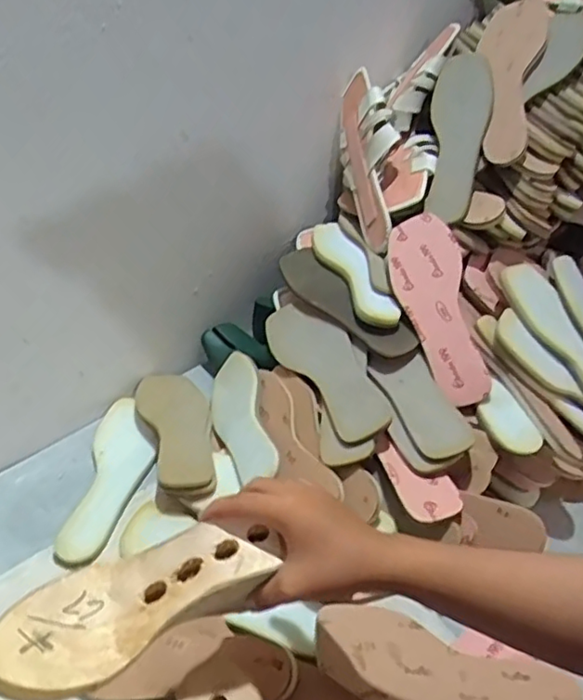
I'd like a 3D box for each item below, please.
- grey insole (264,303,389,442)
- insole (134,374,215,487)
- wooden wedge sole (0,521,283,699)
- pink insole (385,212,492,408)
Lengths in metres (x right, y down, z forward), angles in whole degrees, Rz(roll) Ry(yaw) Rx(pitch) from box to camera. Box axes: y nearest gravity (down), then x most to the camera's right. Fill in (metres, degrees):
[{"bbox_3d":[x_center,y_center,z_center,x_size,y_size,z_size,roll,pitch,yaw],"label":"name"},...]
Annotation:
[{"bbox_3d":[0.038,0.017,0.720,0.074,0.022,0.233,-42,47,1],"label":"grey insole"},{"bbox_3d":[-0.135,0.090,0.756,0.082,0.018,0.226,-3,31,-22],"label":"insole"},{"bbox_3d":[-0.112,0.177,0.442,0.185,0.041,0.081,-17,42,-20],"label":"wooden wedge sole"},{"bbox_3d":[0.165,-0.049,0.720,0.084,0.022,0.229,-10,75,8],"label":"pink insole"}]

